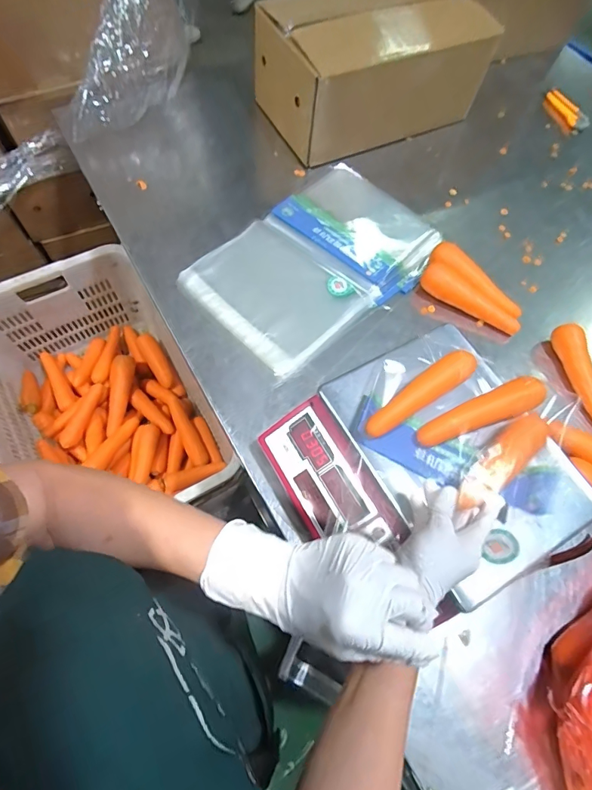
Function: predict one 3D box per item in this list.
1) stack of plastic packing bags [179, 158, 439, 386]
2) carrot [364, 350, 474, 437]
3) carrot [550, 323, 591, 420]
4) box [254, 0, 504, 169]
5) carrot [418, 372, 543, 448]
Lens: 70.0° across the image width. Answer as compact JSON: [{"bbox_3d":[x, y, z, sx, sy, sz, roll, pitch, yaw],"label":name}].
[{"bbox_3d":[0.047,-0.247,0.761,0.285,0.020,0.461,40,70,14],"label":"stack of plastic packing bags"},{"bbox_3d":[0.153,-0.002,0.515,0.156,0.035,0.036,-33,71,-16],"label":"carrot"},{"bbox_3d":[0.452,-0.029,0.663,0.037,0.043,0.175,-12,67,-11],"label":"carrot"},{"bbox_3d":[0.162,-0.662,0.862,0.447,0.193,0.219,-21,69,-15],"label":"box"},{"bbox_3d":[0.223,0.021,0.506,0.168,0.041,0.040,-20,67,-15],"label":"carrot"}]

